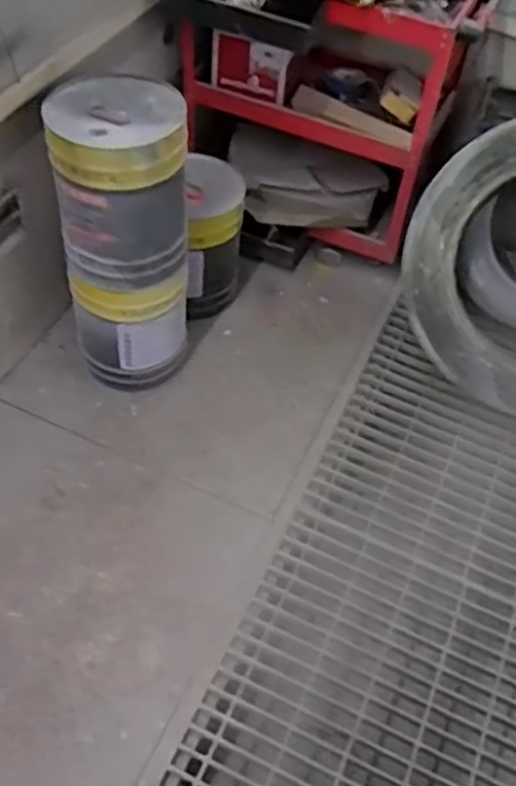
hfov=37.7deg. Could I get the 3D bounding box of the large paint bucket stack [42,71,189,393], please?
[{"bbox_3d":[-0.277,-0.302,1.641,0.252,0.706,0.245,-2,53,-8],"label":"large paint bucket stack"}]

